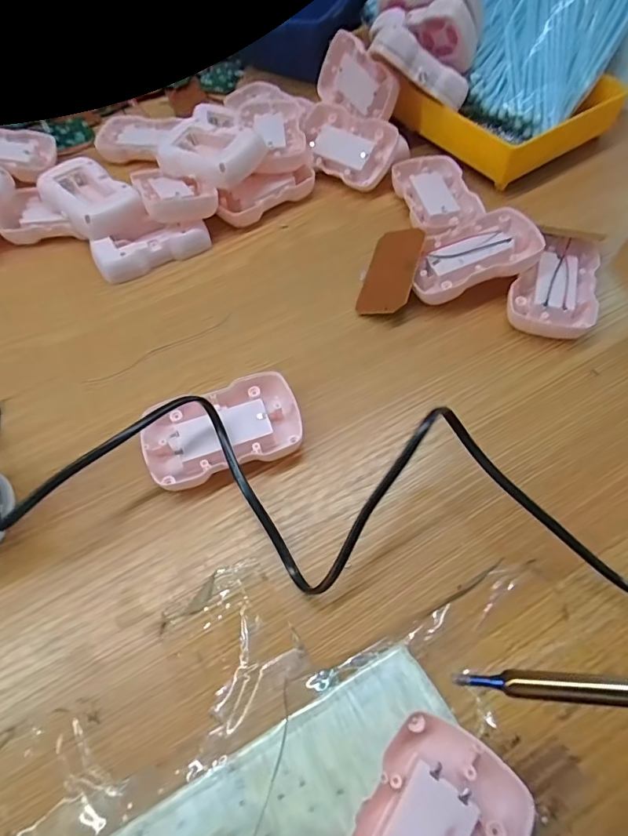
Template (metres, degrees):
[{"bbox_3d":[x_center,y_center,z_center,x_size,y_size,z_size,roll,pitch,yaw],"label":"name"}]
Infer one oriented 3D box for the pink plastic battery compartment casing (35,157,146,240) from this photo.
[{"bbox_3d":[-0.175,-0.172,0.365,0.085,0.019,0.049,40,68,22],"label":"pink plastic battery compartment casing"}]

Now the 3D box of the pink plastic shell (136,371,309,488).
[{"bbox_3d":[-0.052,0.007,0.270,0.088,0.021,0.053,-18,60,-9],"label":"pink plastic shell"}]

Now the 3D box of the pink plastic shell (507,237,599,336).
[{"bbox_3d":[0.167,-0.092,0.325,0.053,0.020,0.087,18,61,12],"label":"pink plastic shell"}]

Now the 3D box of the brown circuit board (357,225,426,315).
[{"bbox_3d":[0.054,-0.104,0.331,0.036,0.004,0.071,8,70,29],"label":"brown circuit board"}]

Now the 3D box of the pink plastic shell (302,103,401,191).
[{"bbox_3d":[0.028,-0.232,0.403,0.088,0.020,0.054,33,98,17],"label":"pink plastic shell"}]

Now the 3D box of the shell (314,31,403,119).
[{"bbox_3d":[0.041,-0.299,0.413,0.018,0.051,0.093,-20,58,-38],"label":"shell"}]

